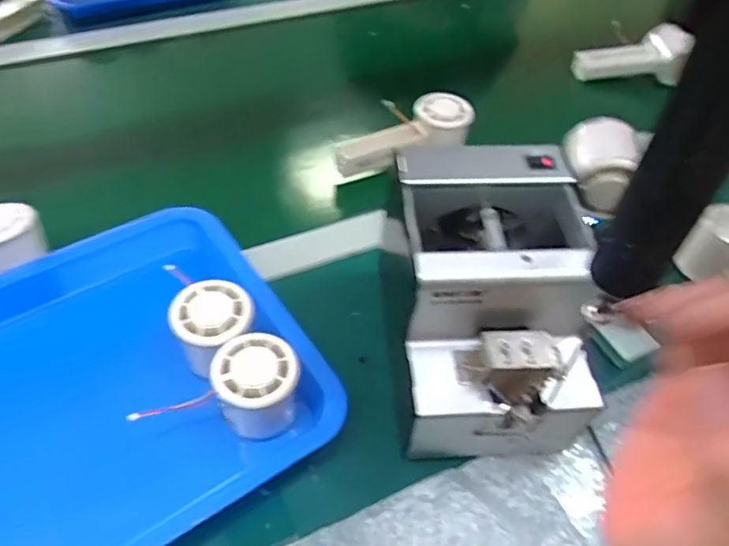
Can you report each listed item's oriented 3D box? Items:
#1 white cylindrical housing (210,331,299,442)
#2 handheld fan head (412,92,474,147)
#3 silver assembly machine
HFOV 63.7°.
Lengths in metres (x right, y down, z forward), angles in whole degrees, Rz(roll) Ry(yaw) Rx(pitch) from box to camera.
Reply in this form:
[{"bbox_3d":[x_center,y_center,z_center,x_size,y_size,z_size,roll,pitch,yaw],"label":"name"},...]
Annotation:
[{"bbox_3d":[-0.077,0.085,0.428,0.056,0.063,0.055,-2,50,-5],"label":"white cylindrical housing"},{"bbox_3d":[0.085,-0.166,0.626,0.059,0.027,0.059,-3,50,-6],"label":"handheld fan head"},{"bbox_3d":[0.088,0.024,0.430,0.121,0.156,0.172,-2,50,-4],"label":"silver assembly machine"}]

